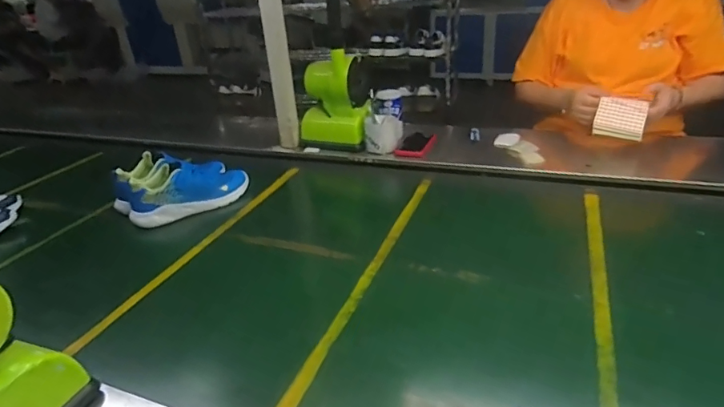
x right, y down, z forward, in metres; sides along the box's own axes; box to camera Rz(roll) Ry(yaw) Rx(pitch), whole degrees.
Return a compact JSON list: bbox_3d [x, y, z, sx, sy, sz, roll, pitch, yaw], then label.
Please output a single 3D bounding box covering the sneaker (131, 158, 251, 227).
[{"bbox_3d":[-0.382,-0.038,1.048,0.260,0.094,0.084,-22,32,-28],"label":"sneaker"}]

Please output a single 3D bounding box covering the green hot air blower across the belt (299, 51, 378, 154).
[{"bbox_3d":[-0.071,-0.265,1.222,0.188,0.219,0.107,3,29,15],"label":"green hot air blower across the belt"}]

